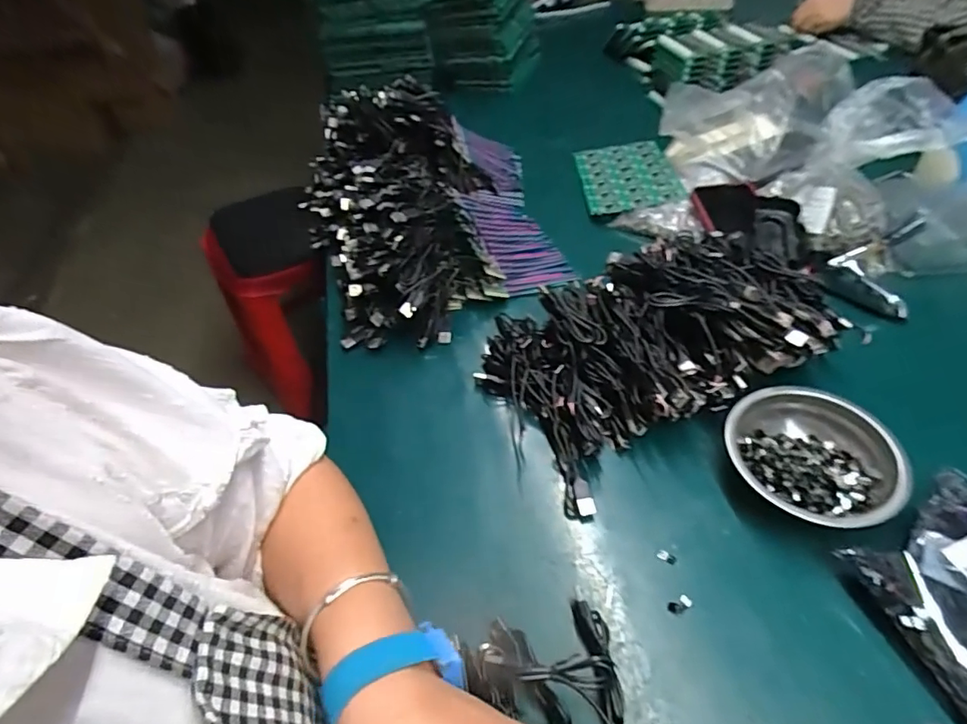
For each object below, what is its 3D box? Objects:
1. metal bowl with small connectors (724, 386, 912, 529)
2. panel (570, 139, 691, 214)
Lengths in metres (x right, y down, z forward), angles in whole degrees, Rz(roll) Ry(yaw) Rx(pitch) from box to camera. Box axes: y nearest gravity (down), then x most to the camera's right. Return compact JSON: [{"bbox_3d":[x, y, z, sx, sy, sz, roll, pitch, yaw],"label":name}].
[{"bbox_3d":[0.269,0.082,0.437,0.127,0.038,0.126,-4,47,4],"label":"metal bowl with small connectors"},{"bbox_3d":[0.214,-0.282,0.785,0.132,0.012,0.192,-3,47,4],"label":"panel"}]

